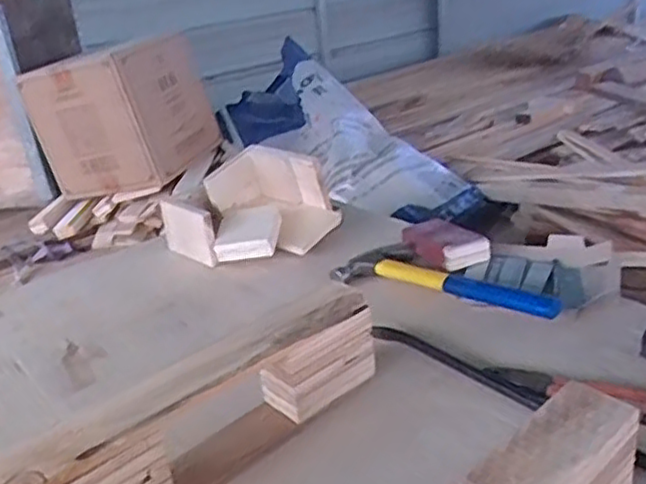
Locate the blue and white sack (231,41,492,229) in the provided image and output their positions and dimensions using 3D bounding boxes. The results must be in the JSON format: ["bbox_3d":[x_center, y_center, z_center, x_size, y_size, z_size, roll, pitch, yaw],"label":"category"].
[{"bbox_3d":[0.035,-0.278,1.812,0.330,0.211,0.796,-26,49,-37],"label":"blue and white sack"}]

